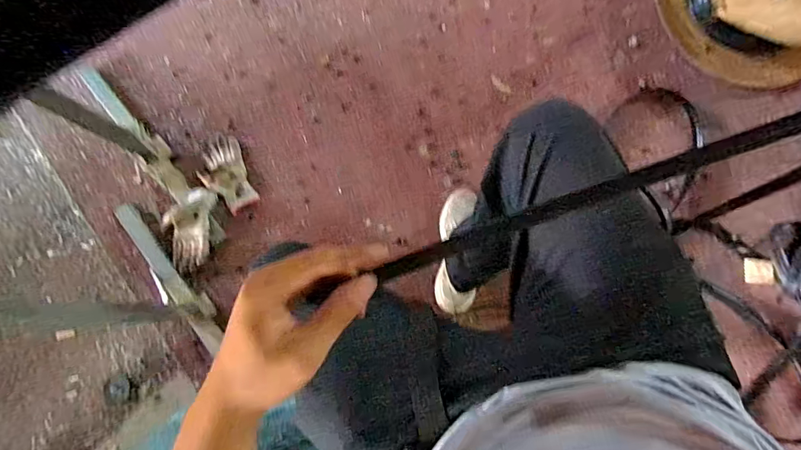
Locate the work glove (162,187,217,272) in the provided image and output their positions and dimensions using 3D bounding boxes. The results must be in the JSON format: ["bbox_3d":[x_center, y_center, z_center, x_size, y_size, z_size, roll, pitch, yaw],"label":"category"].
[{"bbox_3d":[-0.505,0.009,1.056,0.110,0.029,0.197,3,80,1],"label":"work glove"}]

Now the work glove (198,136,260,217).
[{"bbox_3d":[-0.428,-0.121,1.087,0.107,0.018,0.183,-23,81,-4],"label":"work glove"}]

